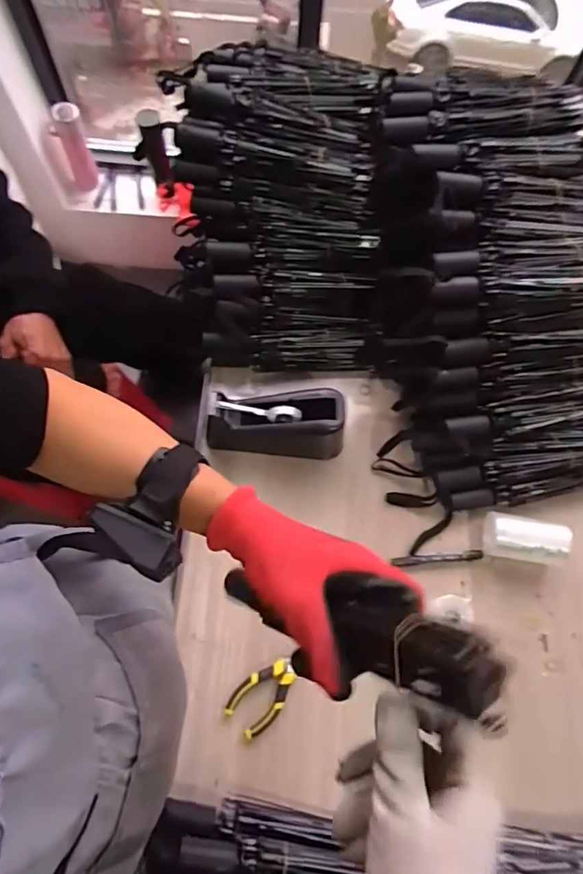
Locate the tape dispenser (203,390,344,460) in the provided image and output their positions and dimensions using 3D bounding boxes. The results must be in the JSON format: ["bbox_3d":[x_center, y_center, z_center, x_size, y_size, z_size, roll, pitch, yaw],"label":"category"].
[{"bbox_3d":[-0.023,-0.020,0.747,0.198,0.101,0.073,1,70,-1],"label":"tape dispenser"}]

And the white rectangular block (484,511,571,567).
[{"bbox_3d":[0.324,0.144,0.726,0.111,0.054,0.060,9,70,2],"label":"white rectangular block"}]

